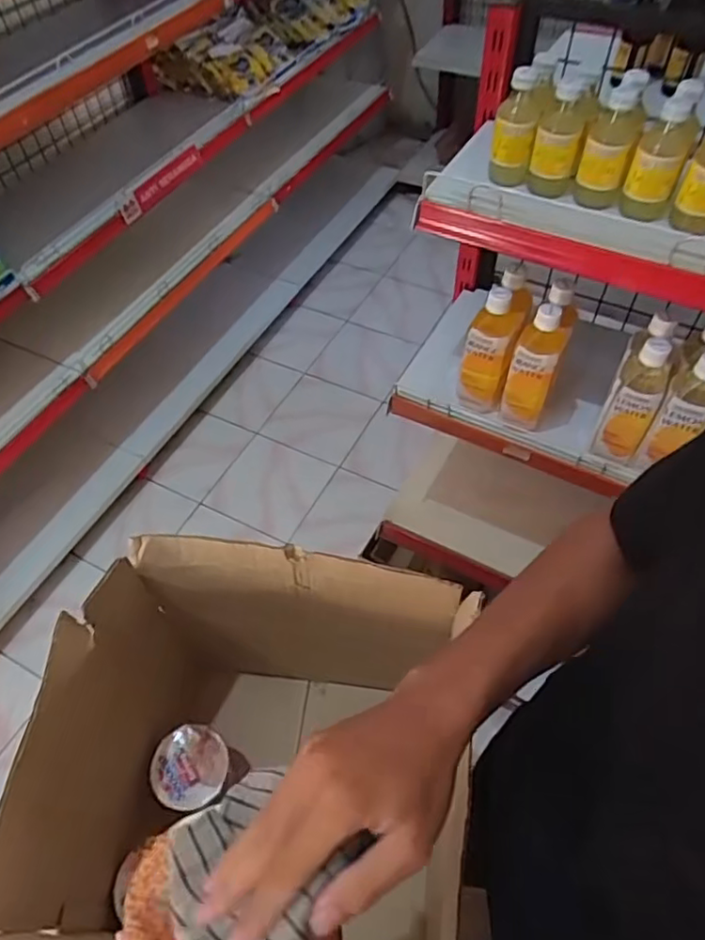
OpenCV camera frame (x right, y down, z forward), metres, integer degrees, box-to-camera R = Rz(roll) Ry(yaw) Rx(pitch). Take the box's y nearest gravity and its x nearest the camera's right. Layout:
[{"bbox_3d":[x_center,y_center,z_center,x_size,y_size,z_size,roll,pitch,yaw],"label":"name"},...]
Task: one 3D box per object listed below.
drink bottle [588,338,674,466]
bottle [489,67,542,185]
[{"bbox_3d":[0.370,-0.093,0.805,0.057,0.178,0.066,23,58,18],"label":"drink bottle"},{"bbox_3d":[0.202,-0.410,0.744,0.057,0.128,0.054,12,55,11],"label":"bottle"}]

